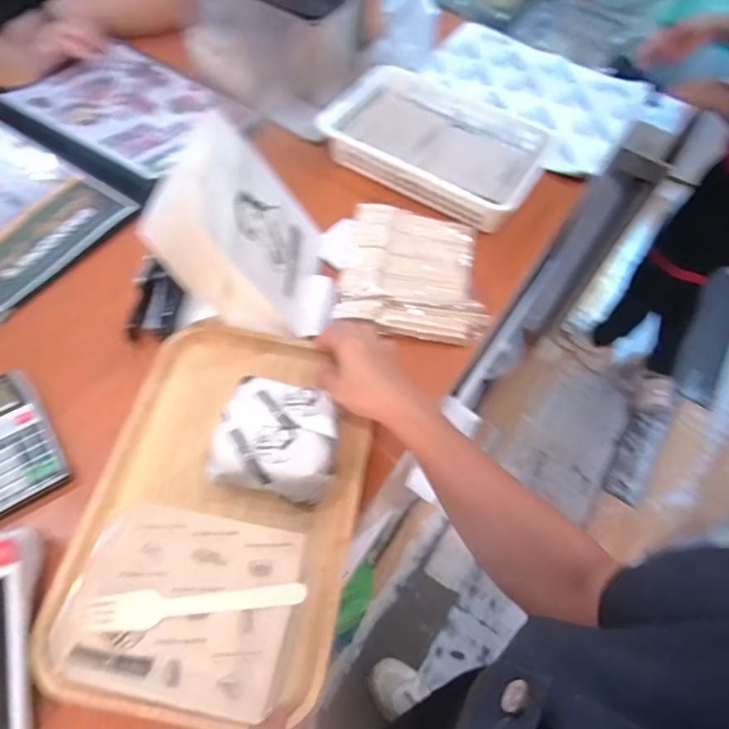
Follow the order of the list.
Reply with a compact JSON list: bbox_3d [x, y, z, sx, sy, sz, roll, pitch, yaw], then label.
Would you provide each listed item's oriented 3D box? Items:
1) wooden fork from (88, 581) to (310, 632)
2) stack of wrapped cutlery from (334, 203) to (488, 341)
[{"bbox_3d":[-0.121,0.174,0.376,0.152,0.011,0.024,-4,60,-7],"label":"wooden fork"},{"bbox_3d":[0.060,-0.121,0.636,0.168,0.031,0.206,7,59,-1],"label":"stack of wrapped cutlery"}]

